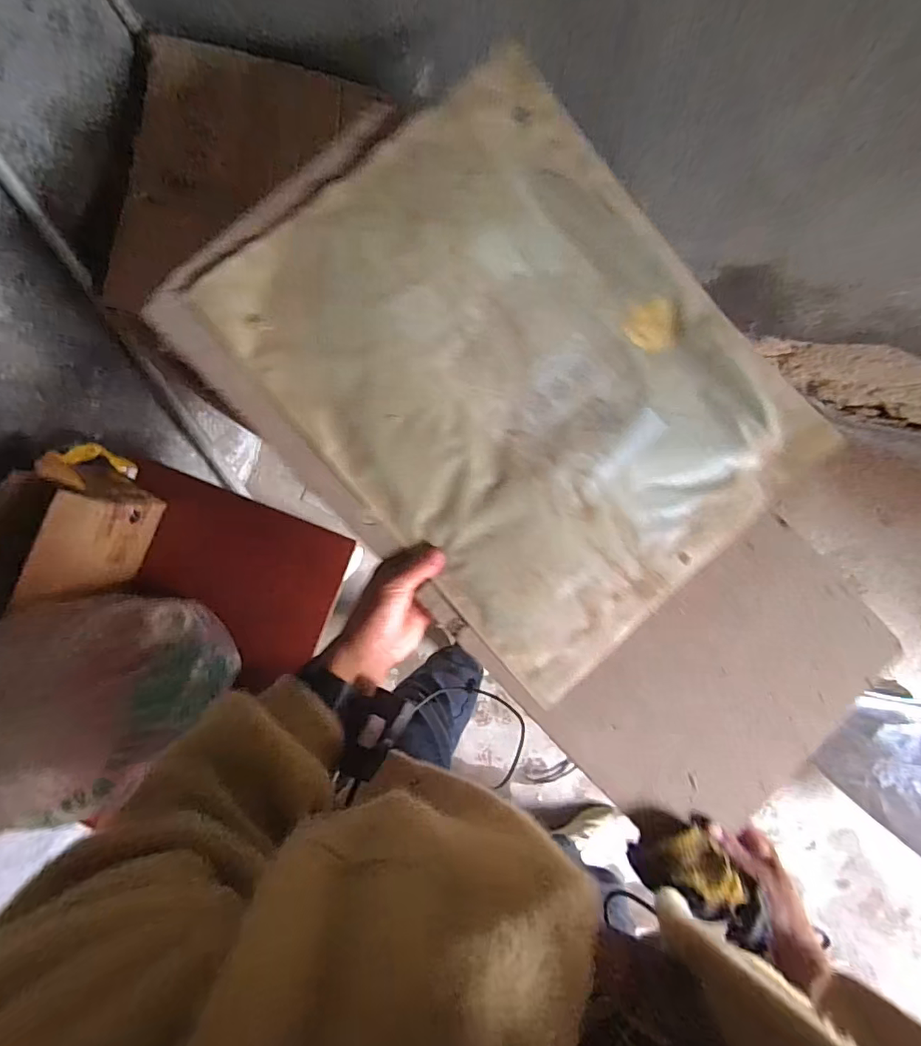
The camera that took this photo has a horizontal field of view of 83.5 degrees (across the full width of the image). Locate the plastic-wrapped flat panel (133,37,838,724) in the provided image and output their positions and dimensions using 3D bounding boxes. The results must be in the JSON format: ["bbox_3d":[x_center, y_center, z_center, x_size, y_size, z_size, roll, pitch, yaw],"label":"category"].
[{"bbox_3d":[0.047,-0.140,0.486,0.409,0.017,0.517,-41,91,-5],"label":"plastic-wrapped flat panel"}]

